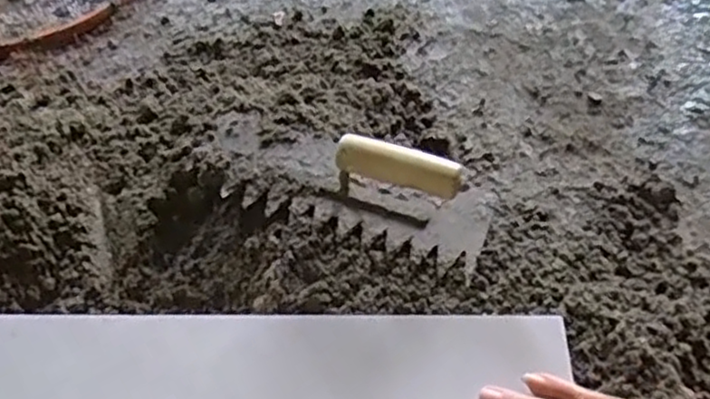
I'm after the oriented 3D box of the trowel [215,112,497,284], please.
[{"bbox_3d":[-0.009,-0.031,0.613,0.264,0.081,0.098,17,59,13],"label":"trowel"}]

